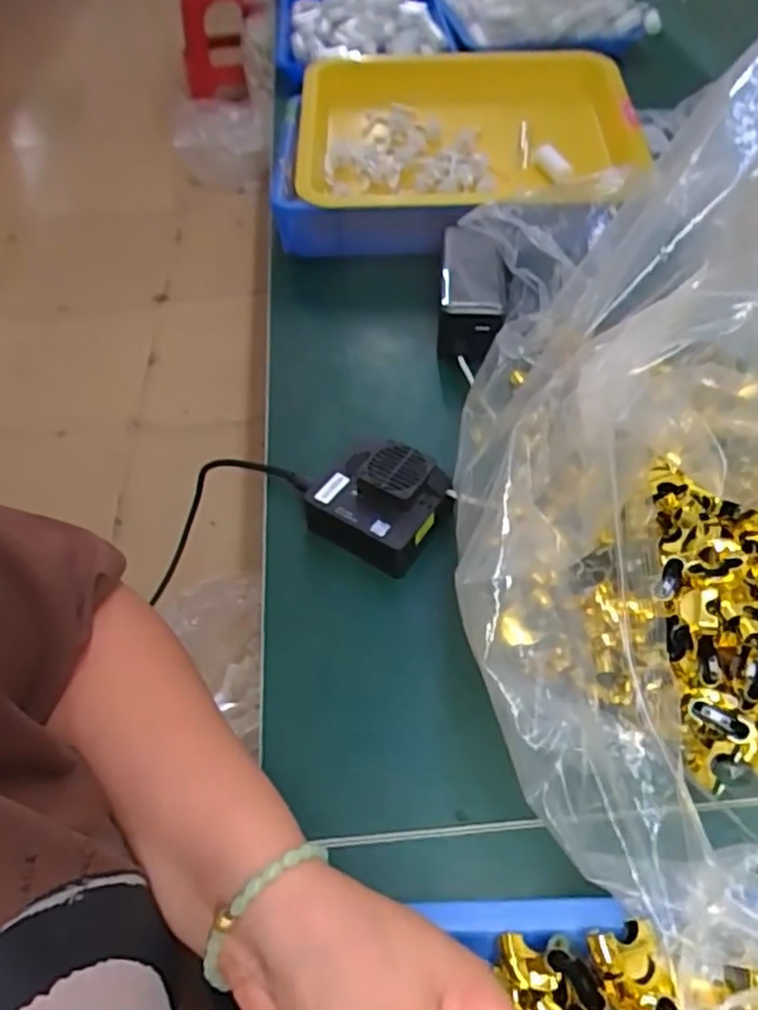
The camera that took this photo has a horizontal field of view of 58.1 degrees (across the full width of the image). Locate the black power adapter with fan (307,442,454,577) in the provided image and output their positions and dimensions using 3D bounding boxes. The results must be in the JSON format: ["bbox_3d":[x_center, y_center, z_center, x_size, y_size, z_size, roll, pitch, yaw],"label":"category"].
[{"bbox_3d":[-0.002,-0.002,0.453,0.084,0.051,0.065,29,58,22],"label":"black power adapter with fan"}]

